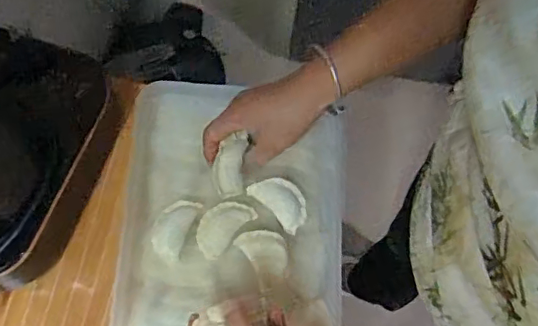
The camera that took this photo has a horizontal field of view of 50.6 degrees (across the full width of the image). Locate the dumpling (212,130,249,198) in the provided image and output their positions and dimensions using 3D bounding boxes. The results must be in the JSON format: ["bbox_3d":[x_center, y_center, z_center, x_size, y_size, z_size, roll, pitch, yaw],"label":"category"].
[{"bbox_3d":[-0.043,0.004,0.584,0.035,0.023,0.061,1,95,-20],"label":"dumpling"}]

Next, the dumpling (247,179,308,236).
[{"bbox_3d":[0.013,0.040,0.595,0.065,0.029,0.036,43,75,11],"label":"dumpling"}]

